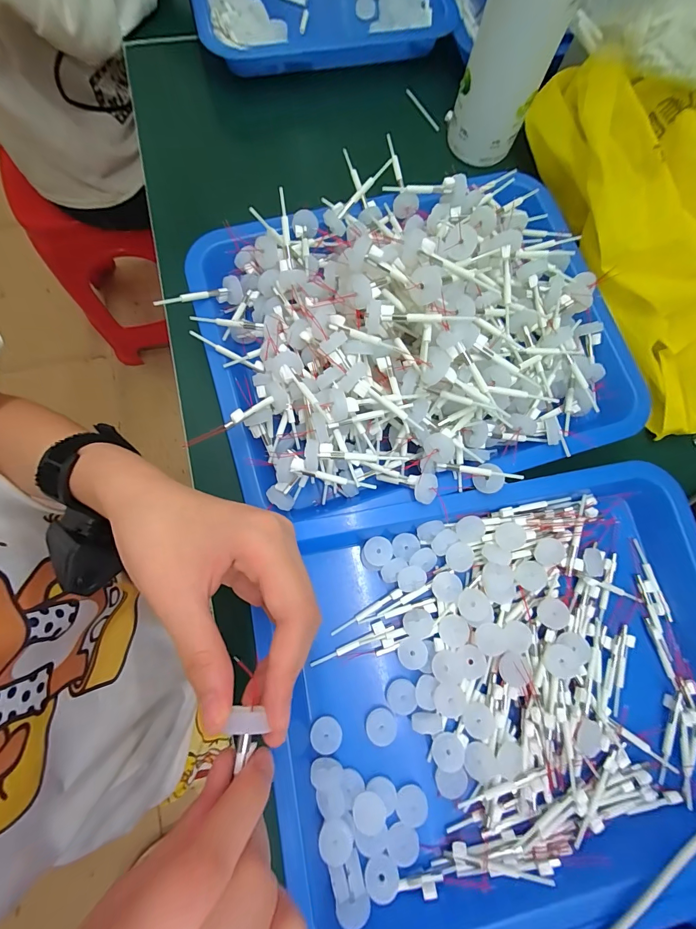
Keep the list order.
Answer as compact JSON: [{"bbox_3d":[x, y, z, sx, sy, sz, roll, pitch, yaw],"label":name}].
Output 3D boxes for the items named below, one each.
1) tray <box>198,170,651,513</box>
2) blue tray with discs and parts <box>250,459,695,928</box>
[{"bbox_3d":[0.054,-0.112,0.268,0.327,0.091,0.260,-16,79,-6],"label":"tray"},{"bbox_3d":[0.119,0.146,0.256,0.346,0.037,0.255,-11,78,-3],"label":"blue tray with discs and parts"}]

